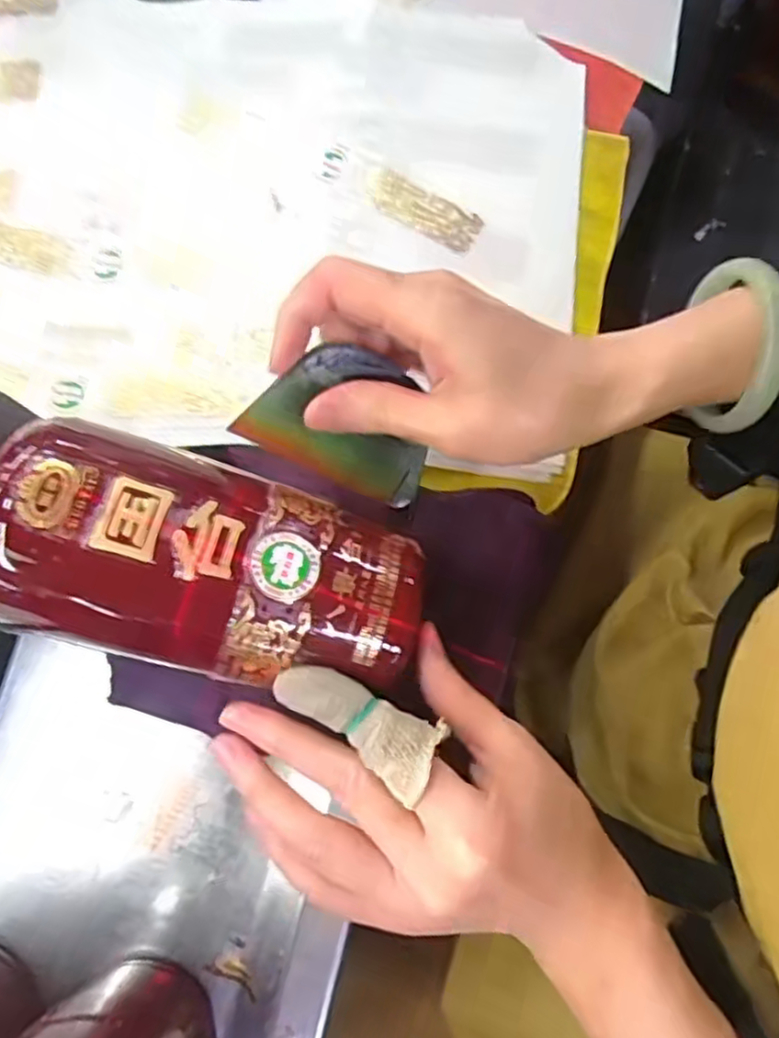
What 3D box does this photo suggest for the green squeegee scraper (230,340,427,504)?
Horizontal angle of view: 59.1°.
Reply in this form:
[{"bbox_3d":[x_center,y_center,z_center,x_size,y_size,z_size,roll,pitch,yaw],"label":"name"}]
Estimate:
[{"bbox_3d":[-0.016,-0.043,0.295,0.081,0.010,0.057,26,112,-22],"label":"green squeegee scraper"}]

